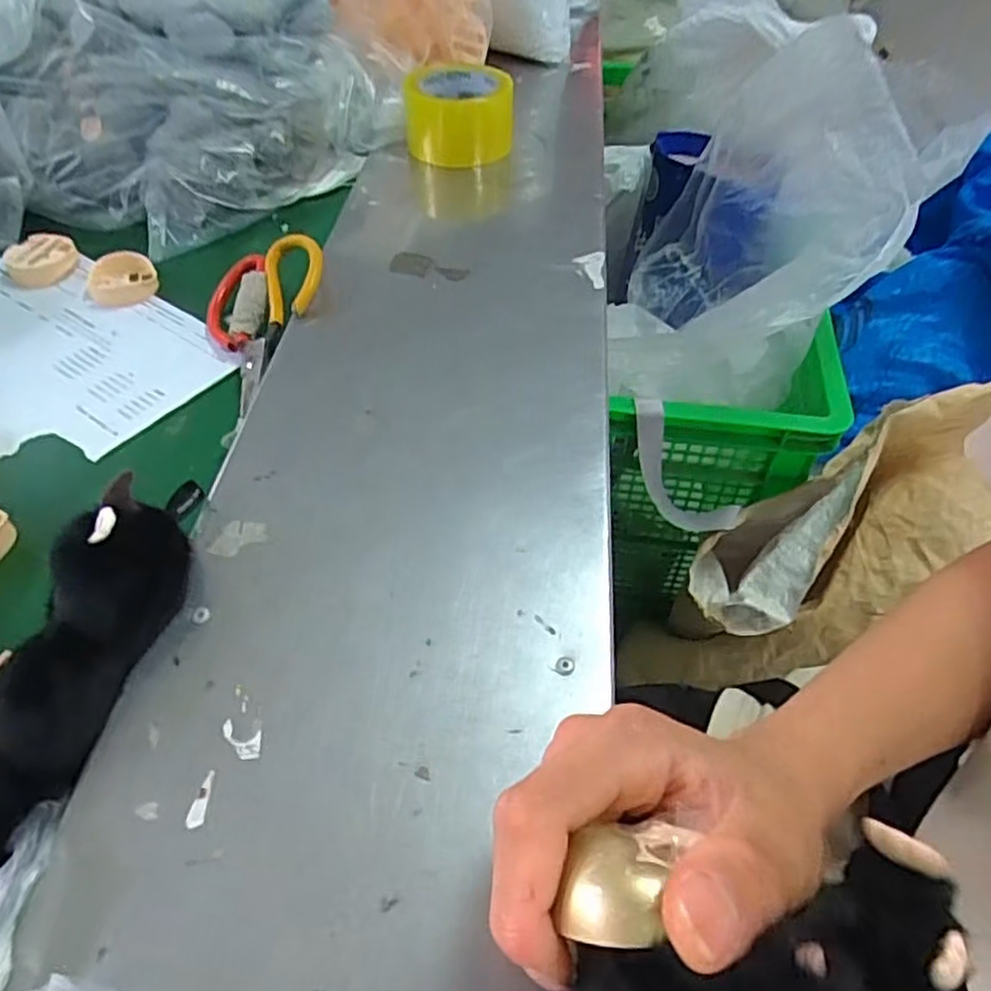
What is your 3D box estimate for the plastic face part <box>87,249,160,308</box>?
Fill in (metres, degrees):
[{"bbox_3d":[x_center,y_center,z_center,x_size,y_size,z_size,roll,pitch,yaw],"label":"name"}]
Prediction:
[{"bbox_3d":[-0.322,-0.187,0.599,0.055,0.020,0.067,-20,52,-15],"label":"plastic face part"}]

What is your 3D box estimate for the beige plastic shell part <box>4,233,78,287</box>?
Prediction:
[{"bbox_3d":[-0.401,-0.209,0.613,0.058,0.022,0.066,-28,55,-21],"label":"beige plastic shell part"}]

